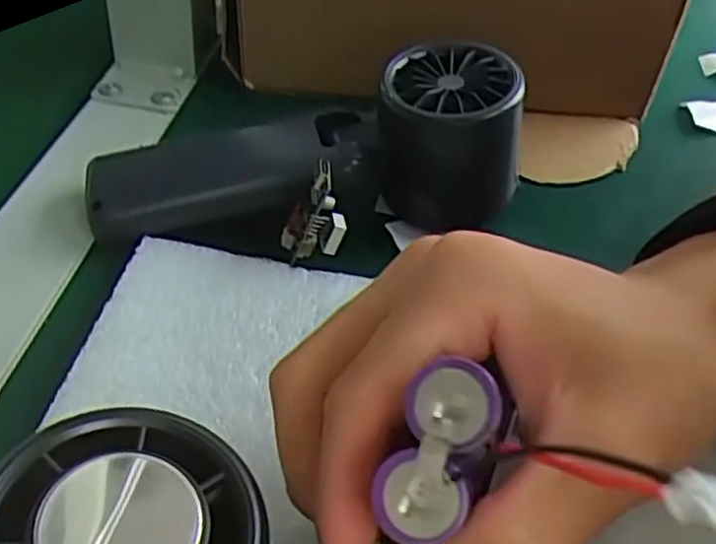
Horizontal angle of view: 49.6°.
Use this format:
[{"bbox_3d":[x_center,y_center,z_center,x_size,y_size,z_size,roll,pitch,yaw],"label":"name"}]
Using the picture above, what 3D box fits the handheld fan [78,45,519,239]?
[{"bbox_3d":[-0.016,-0.037,0.298,0.165,0.062,0.064,-12,45,0],"label":"handheld fan"}]

